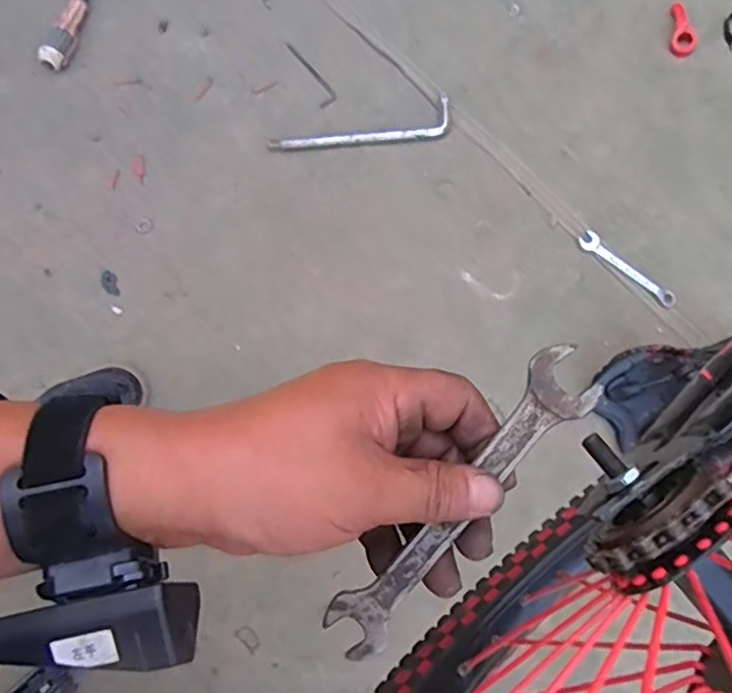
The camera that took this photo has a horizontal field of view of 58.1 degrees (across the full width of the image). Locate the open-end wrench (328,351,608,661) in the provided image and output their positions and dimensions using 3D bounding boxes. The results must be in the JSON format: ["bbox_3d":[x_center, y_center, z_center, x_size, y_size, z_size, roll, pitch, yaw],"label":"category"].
[{"bbox_3d":[0.038,0.066,0.274,0.030,0.004,0.155,41,96,7],"label":"open-end wrench"}]

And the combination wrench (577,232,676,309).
[{"bbox_3d":[0.339,-0.098,0.853,0.145,0.012,0.026,38,79,7],"label":"combination wrench"}]

